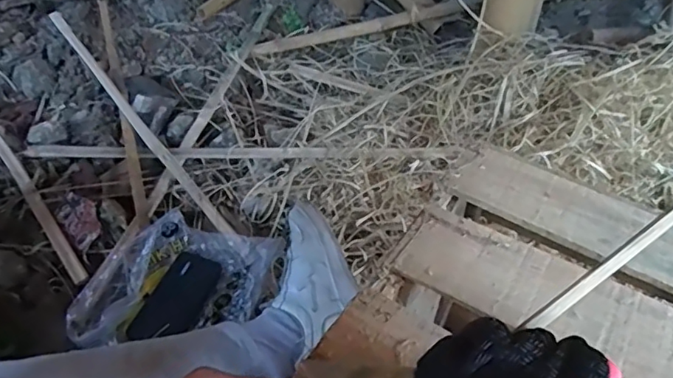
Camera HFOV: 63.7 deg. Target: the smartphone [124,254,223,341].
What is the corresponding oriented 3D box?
[{"bbox_3d":[-0.244,0.169,0.842,0.085,0.011,0.159,19,48,16],"label":"smartphone"}]

